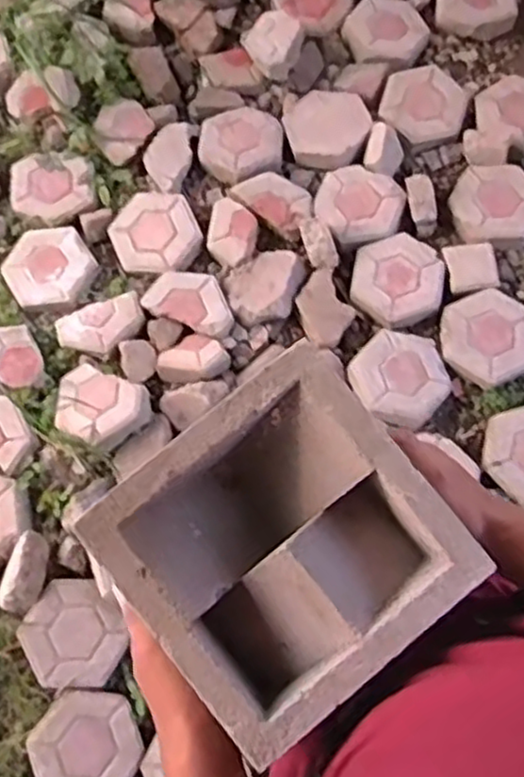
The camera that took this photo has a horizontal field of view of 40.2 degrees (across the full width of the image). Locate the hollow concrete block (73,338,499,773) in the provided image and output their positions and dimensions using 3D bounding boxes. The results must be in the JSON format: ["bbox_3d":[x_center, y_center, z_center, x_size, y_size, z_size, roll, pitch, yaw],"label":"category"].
[{"bbox_3d":[0.015,0.110,0.488,0.194,0.085,0.192,-37,74,-10],"label":"hollow concrete block"}]

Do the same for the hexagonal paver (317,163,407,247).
[{"bbox_3d":[0.224,-0.435,1.684,0.203,0.046,0.217,-41,75,-11],"label":"hexagonal paver"}]

